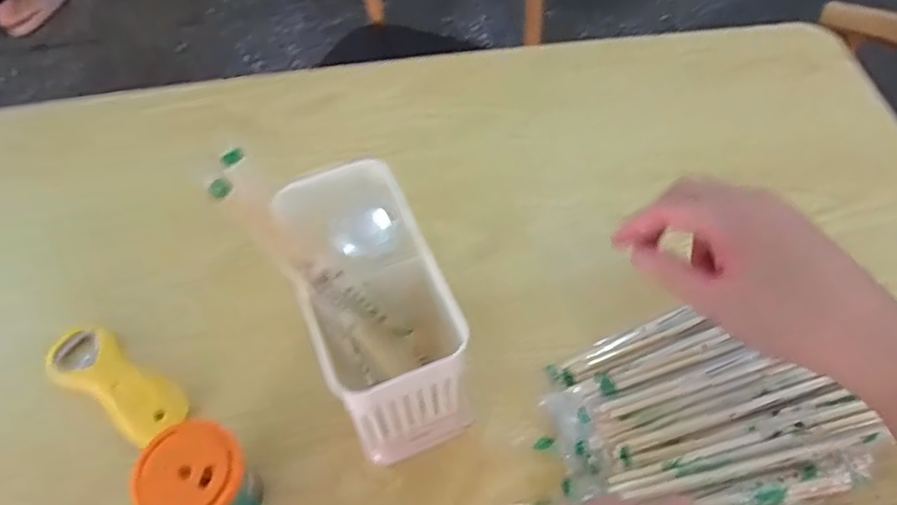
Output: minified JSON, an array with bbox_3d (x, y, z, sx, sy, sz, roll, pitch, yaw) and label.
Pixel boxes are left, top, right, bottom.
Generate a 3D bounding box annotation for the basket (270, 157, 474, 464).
[{"bbox_3d":[-0.042,0.040,0.411,0.081,0.124,0.147,-20,56,-9],"label":"basket"}]

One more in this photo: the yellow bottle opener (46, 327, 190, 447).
[{"bbox_3d":[-0.239,0.095,0.458,0.120,0.014,0.044,27,64,18],"label":"yellow bottle opener"}]

